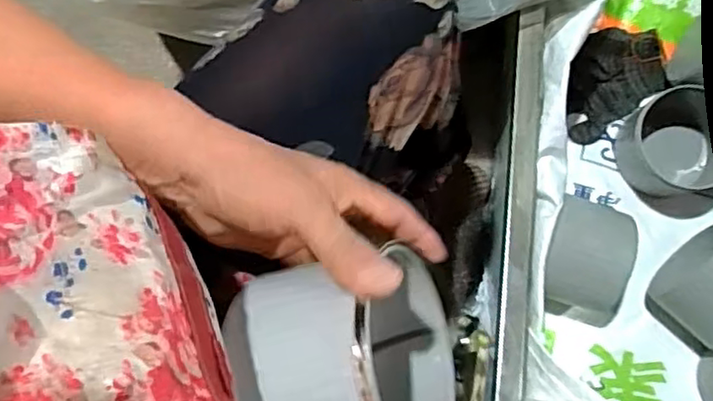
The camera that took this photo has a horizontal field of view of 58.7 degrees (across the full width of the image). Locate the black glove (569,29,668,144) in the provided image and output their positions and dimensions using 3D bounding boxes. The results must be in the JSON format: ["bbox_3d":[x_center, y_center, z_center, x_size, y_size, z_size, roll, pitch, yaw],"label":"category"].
[{"bbox_3d":[0.283,-0.138,0.723,0.137,0.022,0.094,-39,86,7],"label":"black glove"}]

